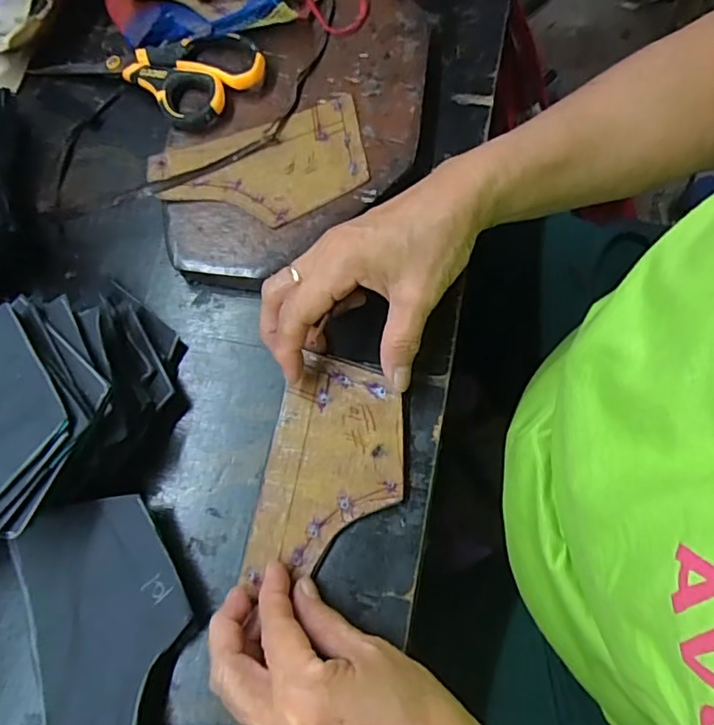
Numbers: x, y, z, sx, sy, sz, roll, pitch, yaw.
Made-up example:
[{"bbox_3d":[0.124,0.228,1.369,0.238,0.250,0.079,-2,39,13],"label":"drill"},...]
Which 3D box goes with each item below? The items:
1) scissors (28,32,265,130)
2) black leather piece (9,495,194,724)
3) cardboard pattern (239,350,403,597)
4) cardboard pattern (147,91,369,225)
[{"bbox_3d":[-0.162,-0.220,0.437,0.196,0.016,0.080,16,74,19],"label":"scissors"},{"bbox_3d":[-0.130,0.143,0.303,0.080,0.023,0.142,-22,71,-3],"label":"black leather piece"},{"bbox_3d":[-0.014,0.061,0.338,0.079,0.004,0.129,7,72,9],"label":"cardboard pattern"},{"bbox_3d":[-0.065,-0.132,0.391,0.143,0.005,0.082,-17,71,-2],"label":"cardboard pattern"}]

